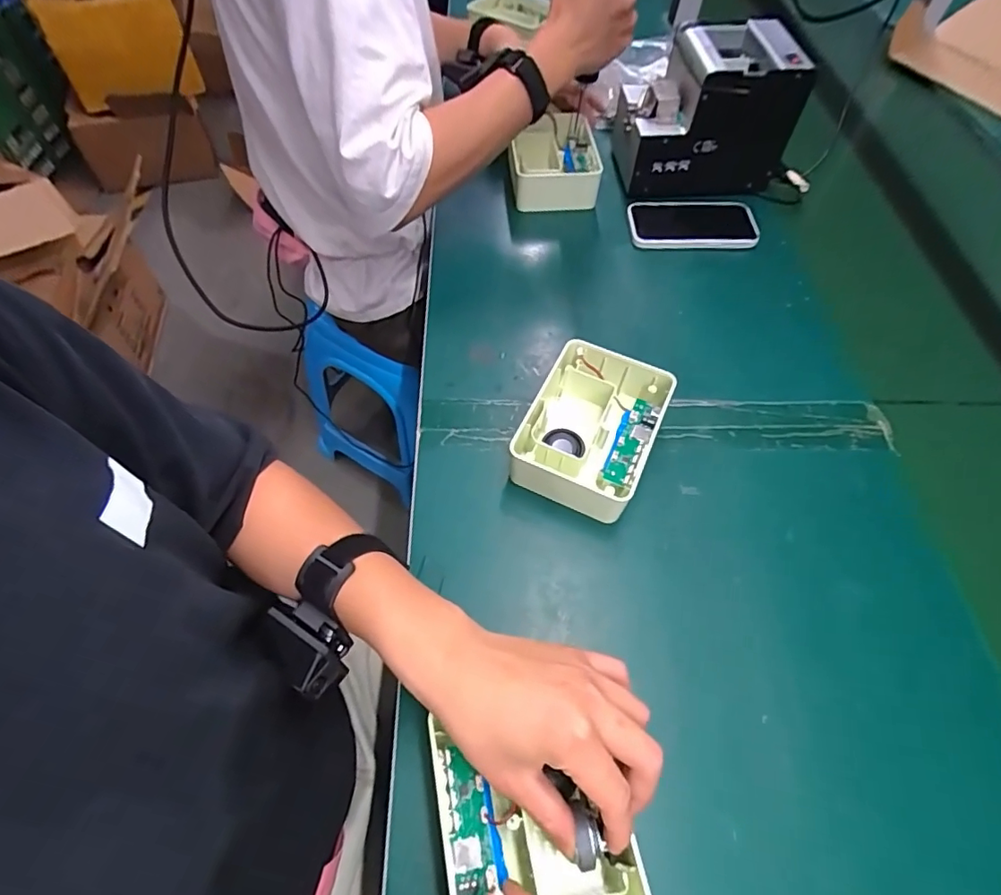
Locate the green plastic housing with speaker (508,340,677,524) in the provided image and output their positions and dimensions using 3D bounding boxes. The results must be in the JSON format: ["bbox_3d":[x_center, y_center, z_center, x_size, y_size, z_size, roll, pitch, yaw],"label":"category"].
[{"bbox_3d":[0.079,-0.016,0.465,0.107,0.051,0.143,22,60,11],"label":"green plastic housing with speaker"}]

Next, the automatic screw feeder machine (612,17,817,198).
[{"bbox_3d":[0.246,-0.403,0.653,0.190,0.168,0.112,-4,59,-6],"label":"automatic screw feeder machine"}]

